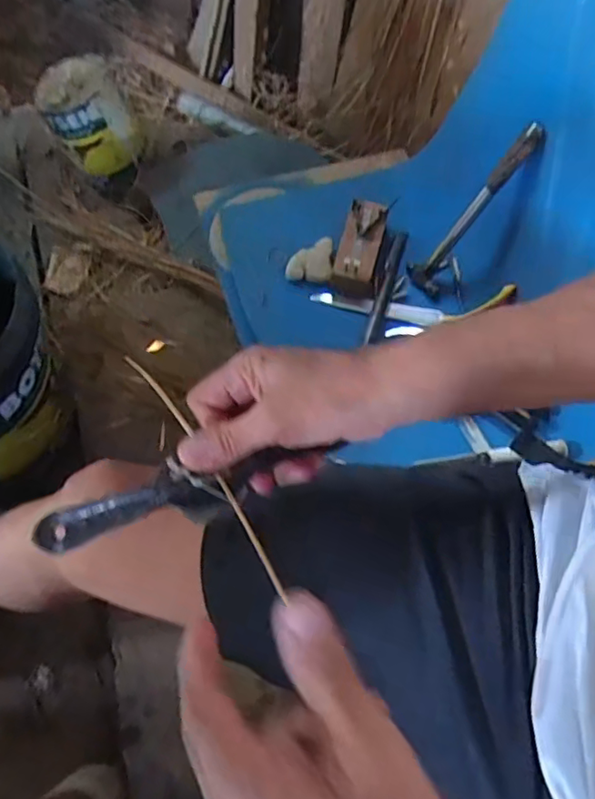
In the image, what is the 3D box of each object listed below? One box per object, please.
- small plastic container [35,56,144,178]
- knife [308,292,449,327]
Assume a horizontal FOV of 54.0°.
[{"bbox_3d":[-0.411,-0.551,1.148,0.162,0.140,0.169,0,62,0],"label":"small plastic container"},{"bbox_3d":[0.107,-0.125,0.792,0.174,0.010,0.026,13,63,7],"label":"knife"}]

